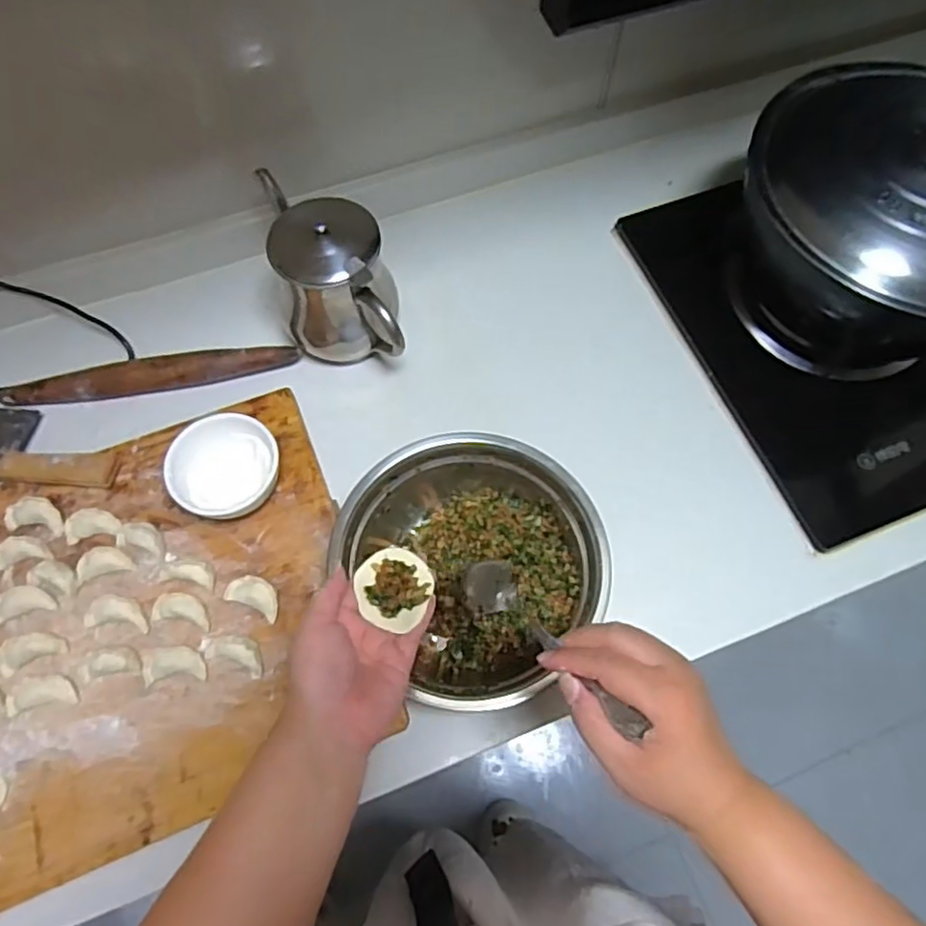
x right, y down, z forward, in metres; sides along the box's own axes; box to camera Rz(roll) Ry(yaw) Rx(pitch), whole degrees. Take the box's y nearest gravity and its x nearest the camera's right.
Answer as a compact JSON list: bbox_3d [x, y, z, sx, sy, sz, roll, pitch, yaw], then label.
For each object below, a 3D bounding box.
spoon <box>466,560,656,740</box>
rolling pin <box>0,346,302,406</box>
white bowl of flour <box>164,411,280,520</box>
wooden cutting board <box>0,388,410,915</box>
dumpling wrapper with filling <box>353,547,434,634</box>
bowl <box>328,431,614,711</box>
[{"bbox_3d":[0.051,0.109,0.404,0.036,0.010,0.161,-39,44,-13],"label":"spoon"},{"bbox_3d":[-0.322,-0.090,0.661,0.293,0.027,0.033,-7,67,-4],"label":"rolling pin"},{"bbox_3d":[-0.212,0.007,0.589,0.091,0.055,0.091,0,67,-1],"label":"white bowl of flour"},{"bbox_3d":[-0.340,0.159,0.554,0.482,0.032,0.345,-21,68,-6],"label":"wooden cutting board"},{"bbox_3d":[-0.049,0.088,0.459,0.052,0.015,0.053,-1,67,2],"label":"dumpling wrapper with filling"},{"bbox_3d":[0.010,0.085,0.581,0.201,0.093,0.212,0,67,-1],"label":"bowl"}]

